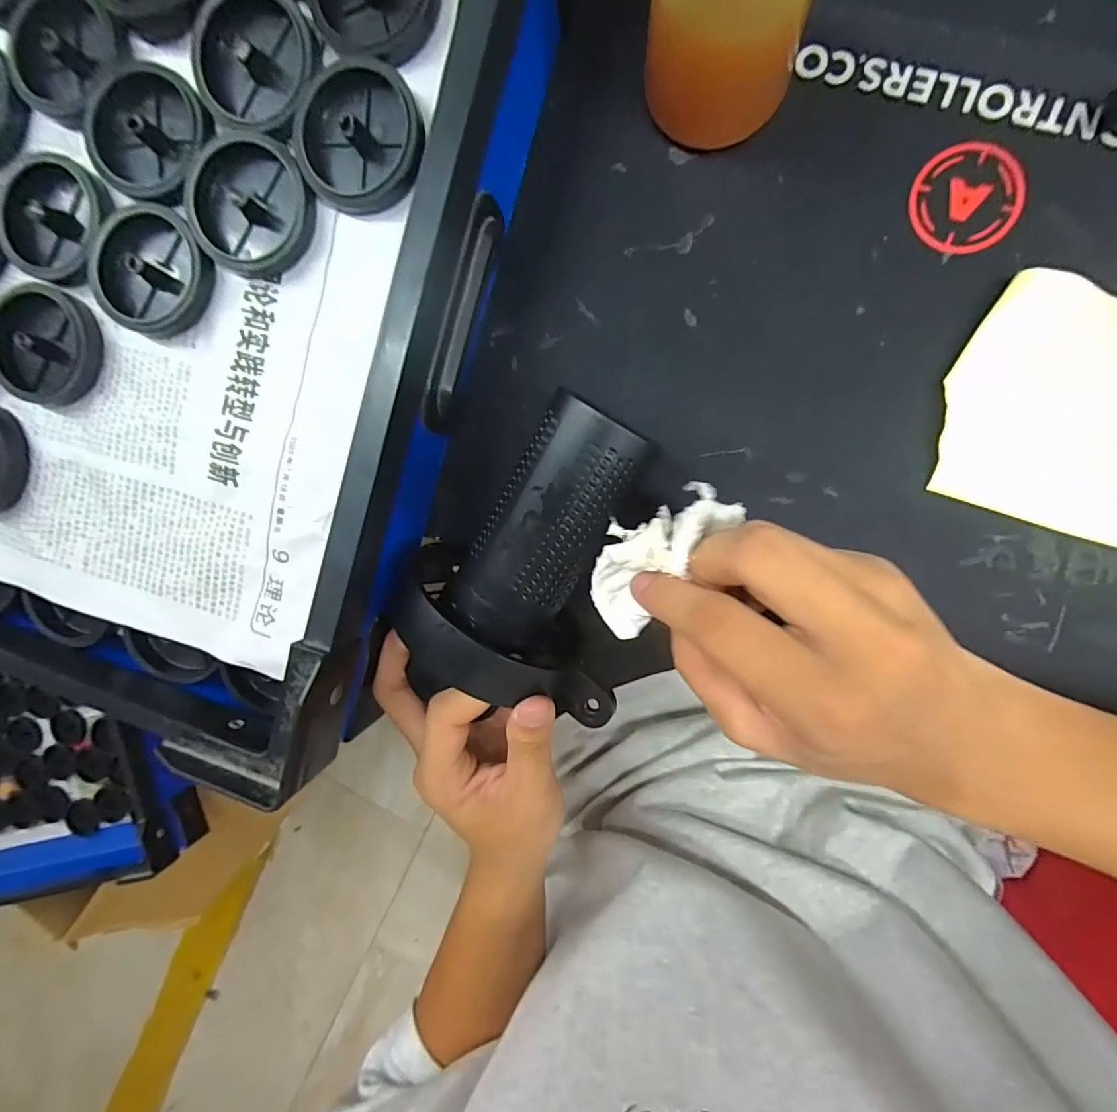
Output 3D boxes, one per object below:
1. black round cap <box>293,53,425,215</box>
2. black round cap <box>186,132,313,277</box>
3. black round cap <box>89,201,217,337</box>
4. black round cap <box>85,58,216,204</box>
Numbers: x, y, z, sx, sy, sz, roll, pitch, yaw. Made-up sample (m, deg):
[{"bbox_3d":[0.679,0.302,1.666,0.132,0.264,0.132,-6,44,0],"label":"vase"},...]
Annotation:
[{"bbox_3d":[-0.082,-0.170,0.212,0.051,0.017,0.045,-38,86,10],"label":"black round cap"},{"bbox_3d":[-0.131,-0.148,0.221,0.048,0.013,0.052,1,93,10],"label":"black round cap"},{"bbox_3d":[-0.179,-0.125,0.229,0.050,0.009,0.052,0,95,3],"label":"black round cap"},{"bbox_3d":[-0.177,-0.181,0.224,0.050,0.010,0.050,1,93,10],"label":"black round cap"}]

